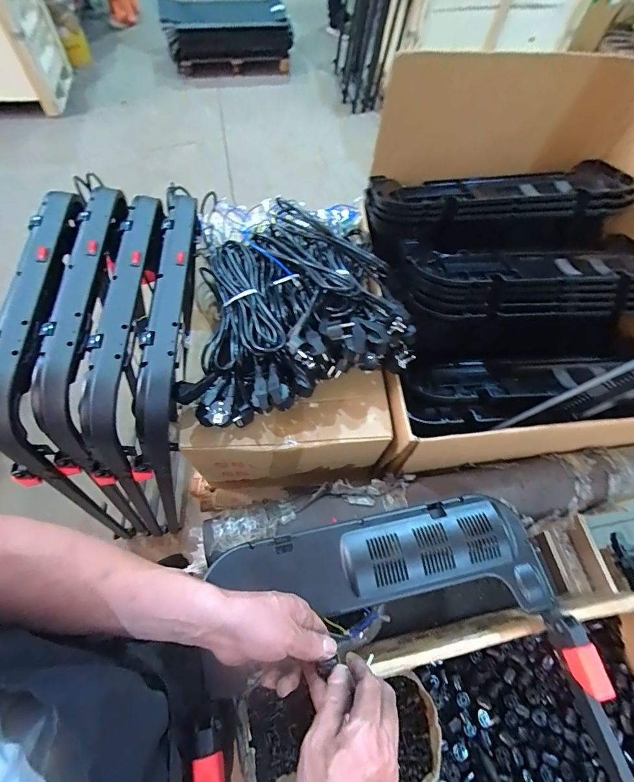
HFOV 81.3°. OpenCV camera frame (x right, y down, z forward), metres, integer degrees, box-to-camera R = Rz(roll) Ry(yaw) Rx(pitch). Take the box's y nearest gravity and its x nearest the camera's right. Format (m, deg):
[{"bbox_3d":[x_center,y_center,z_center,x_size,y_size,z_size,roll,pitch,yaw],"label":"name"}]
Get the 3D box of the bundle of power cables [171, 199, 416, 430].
[{"bbox_3d":[-0.042,-0.160,0.633,0.371,0.101,0.413,-7,63,-7],"label":"bundle of power cables"}]

